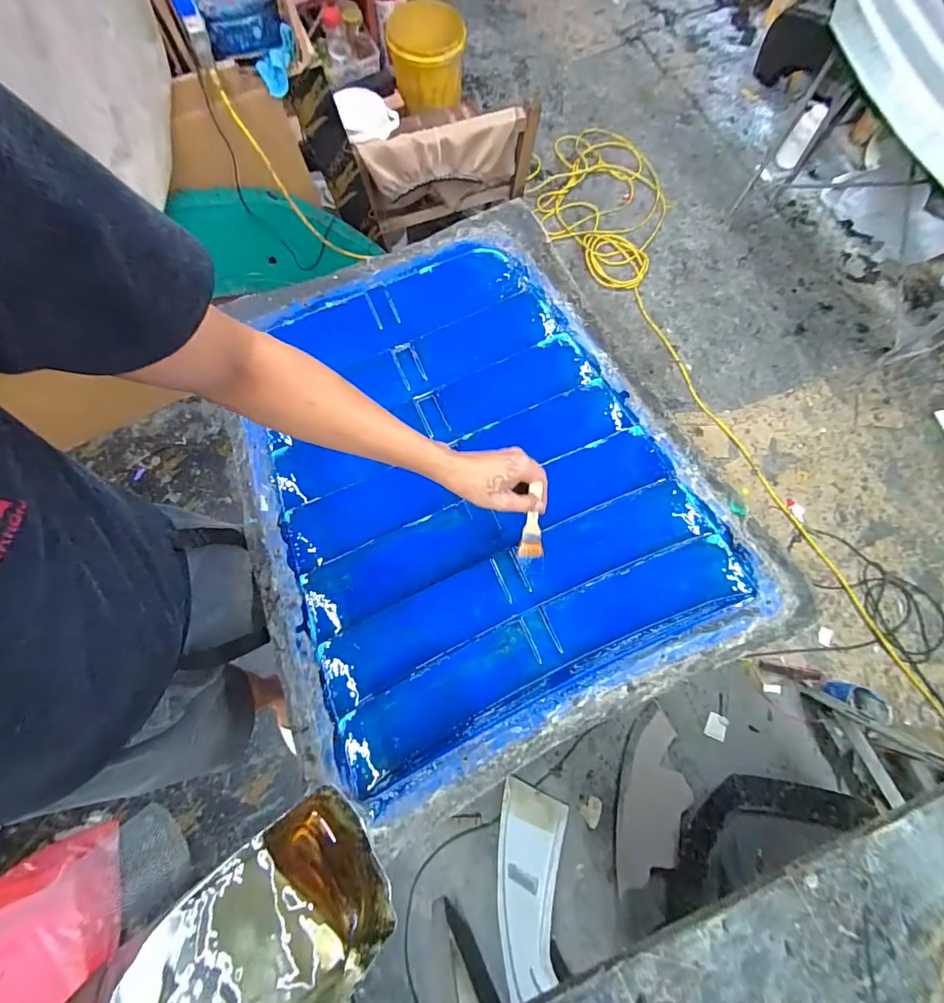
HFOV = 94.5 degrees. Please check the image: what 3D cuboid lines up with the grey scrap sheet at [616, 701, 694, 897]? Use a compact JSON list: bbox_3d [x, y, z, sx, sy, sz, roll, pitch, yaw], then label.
[{"bbox_3d":[0.510,0.833,1.224,0.178,0.045,0.462,16,75,4],"label":"grey scrap sheet"}]

